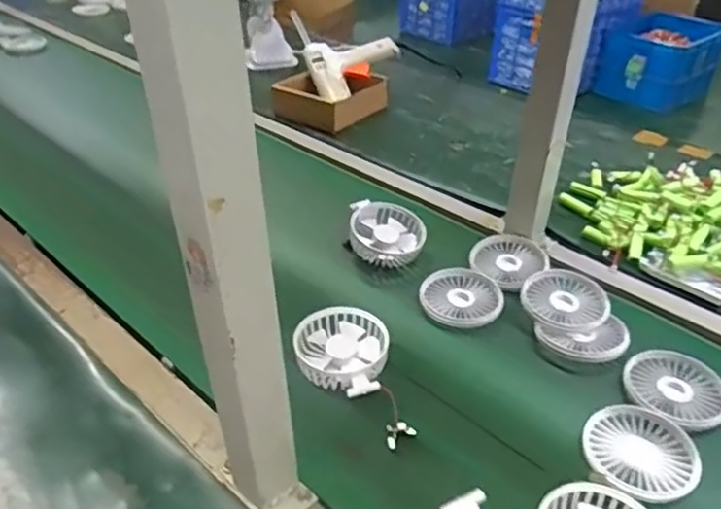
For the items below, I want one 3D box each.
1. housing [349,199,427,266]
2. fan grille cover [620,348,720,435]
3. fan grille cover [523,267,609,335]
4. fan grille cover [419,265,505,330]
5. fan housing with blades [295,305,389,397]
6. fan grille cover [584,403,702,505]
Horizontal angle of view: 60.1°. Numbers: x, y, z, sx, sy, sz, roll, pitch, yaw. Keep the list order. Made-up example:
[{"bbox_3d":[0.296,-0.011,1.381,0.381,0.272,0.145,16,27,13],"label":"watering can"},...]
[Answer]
[{"bbox_3d":[0.033,-0.025,0.765,0.089,0.046,0.081,1,35,2],"label":"housing"},{"bbox_3d":[0.292,0.124,0.577,0.088,0.015,0.081,22,41,29],"label":"fan grille cover"},{"bbox_3d":[0.221,0.048,0.669,0.087,0.018,0.087,22,41,28],"label":"fan grille cover"},{"bbox_3d":[0.111,0.046,0.687,0.083,0.019,0.086,-16,38,-20],"label":"fan grille cover"},{"bbox_3d":[-0.019,0.094,0.611,0.091,0.028,0.100,9,36,14],"label":"fan housing with blades"},{"bbox_3d":[0.236,0.164,0.524,0.085,0.005,0.095,-4,35,-4],"label":"fan grille cover"}]

